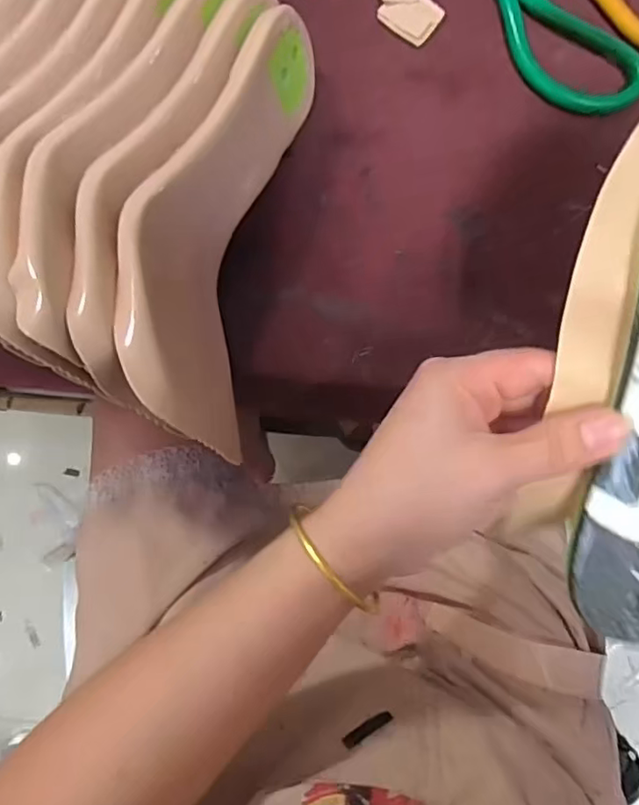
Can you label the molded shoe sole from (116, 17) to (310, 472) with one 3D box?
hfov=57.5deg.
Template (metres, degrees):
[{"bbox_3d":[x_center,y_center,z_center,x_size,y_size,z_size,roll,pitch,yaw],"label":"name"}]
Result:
[{"bbox_3d":[-0.054,-0.096,0.294,0.065,0.085,0.238,9,85,1],"label":"molded shoe sole"}]

